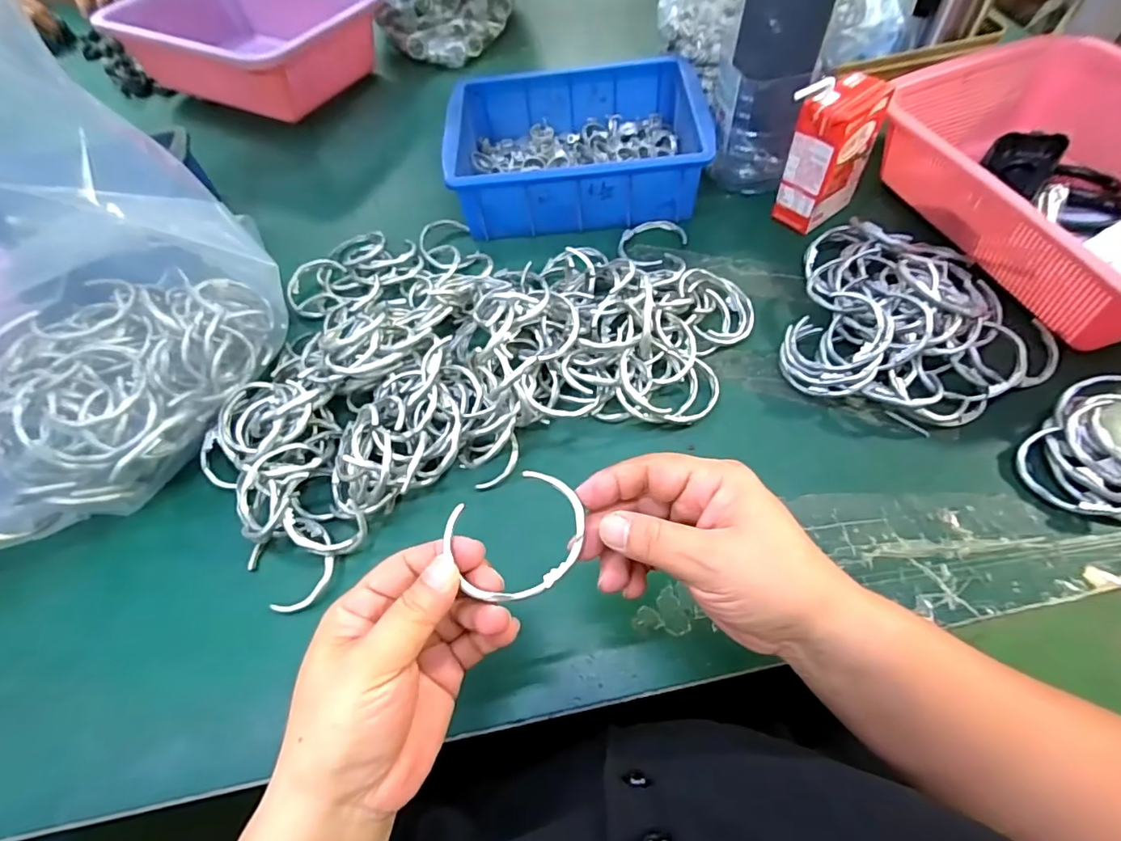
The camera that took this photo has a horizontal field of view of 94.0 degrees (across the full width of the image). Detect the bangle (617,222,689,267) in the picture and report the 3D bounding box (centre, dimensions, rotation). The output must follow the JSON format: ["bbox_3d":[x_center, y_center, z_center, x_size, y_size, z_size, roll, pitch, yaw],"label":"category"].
[{"bbox_3d":[0.086,-0.170,0.501,0.065,0.009,0.053,-41,65,-18],"label":"bangle"}]

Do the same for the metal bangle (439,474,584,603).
[{"bbox_3d":[-0.019,0.055,0.247,0.063,0.011,0.053,-22,60,-8],"label":"metal bangle"}]

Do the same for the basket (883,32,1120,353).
[{"bbox_3d":[0.424,-0.191,0.422,0.214,0.075,0.293,-15,59,-4],"label":"basket"}]

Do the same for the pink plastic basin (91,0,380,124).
[{"bbox_3d":[-0.395,-0.489,0.685,0.285,0.102,0.228,27,65,19],"label":"pink plastic basin"}]

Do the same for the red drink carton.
[{"bbox_3d":[0.234,-0.230,0.460,0.075,0.116,0.043,-32,62,-14],"label":"red drink carton"}]

